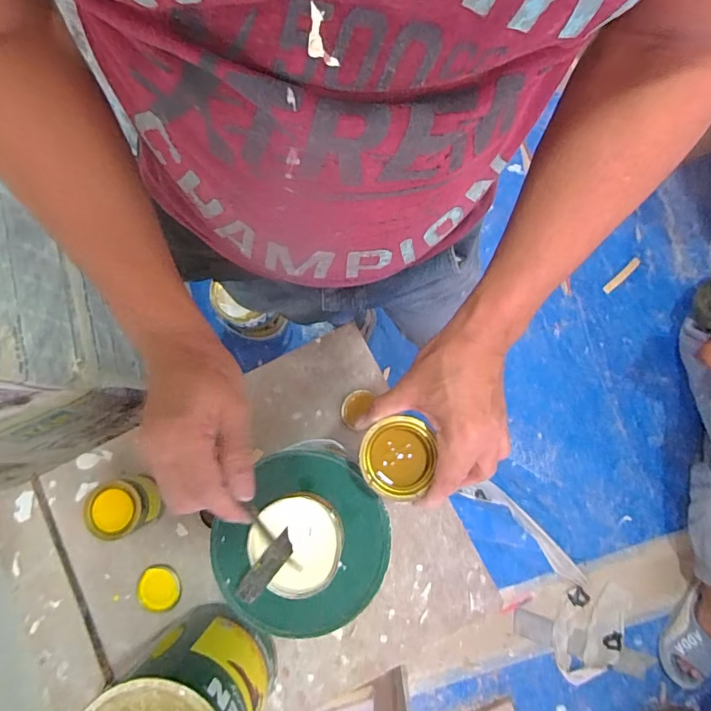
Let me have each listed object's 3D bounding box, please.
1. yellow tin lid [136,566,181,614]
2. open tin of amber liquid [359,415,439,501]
[{"bbox_3d":[-0.272,0.323,0.630,0.057,0.013,0.055,0,80,1],"label":"yellow tin lid"},{"bbox_3d":[0.036,0.091,0.417,0.060,0.050,0.069,21,81,5],"label":"open tin of amber liquid"}]

